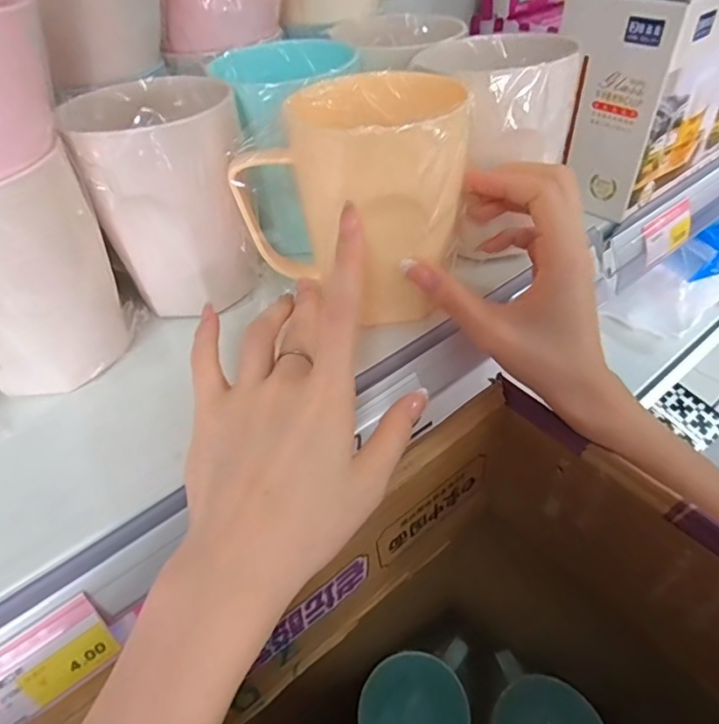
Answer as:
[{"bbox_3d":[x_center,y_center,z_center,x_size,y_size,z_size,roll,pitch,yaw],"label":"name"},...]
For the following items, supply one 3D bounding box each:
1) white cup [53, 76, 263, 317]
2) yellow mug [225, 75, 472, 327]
[{"bbox_3d":[-0.112,-0.099,0.321,0.090,0.104,0.098,-15,47,-12],"label":"white cup"},{"bbox_3d":[0.003,-0.100,0.307,0.109,0.108,0.094,16,49,17],"label":"yellow mug"}]

